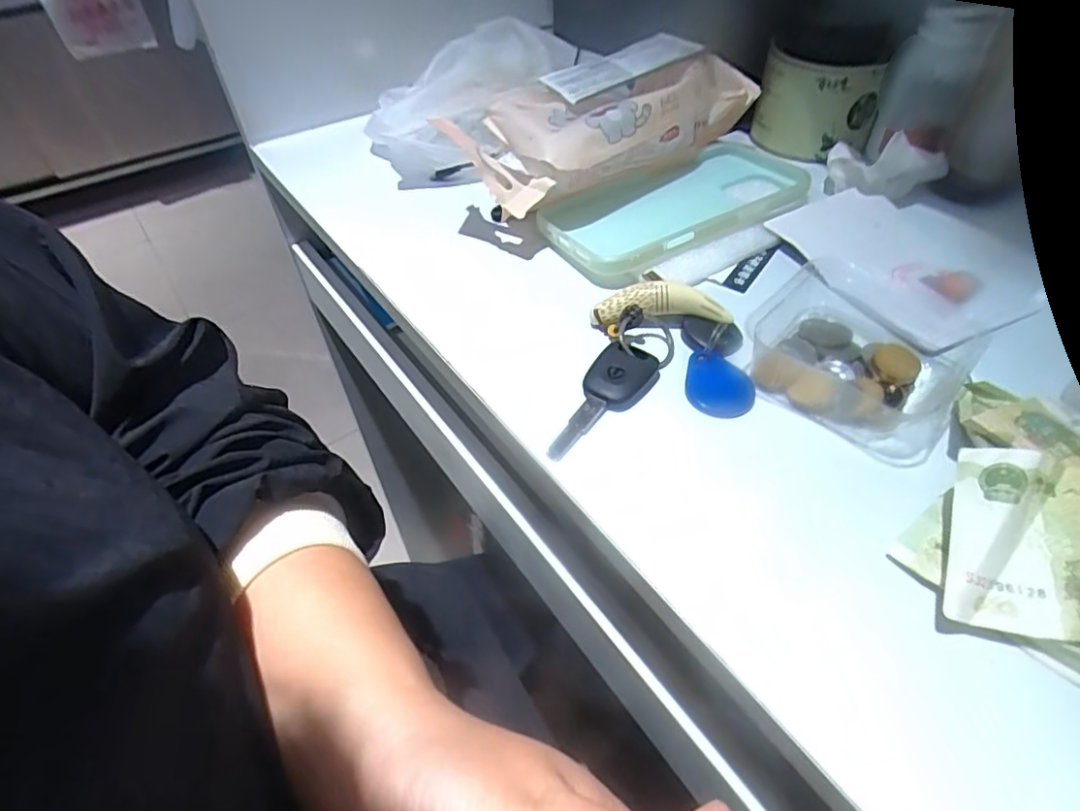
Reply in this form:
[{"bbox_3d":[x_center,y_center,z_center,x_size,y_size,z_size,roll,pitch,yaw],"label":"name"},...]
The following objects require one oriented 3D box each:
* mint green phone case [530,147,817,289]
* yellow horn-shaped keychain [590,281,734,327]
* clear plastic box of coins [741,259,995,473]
[{"bbox_3d":[0.084,-0.126,0.365,0.162,0.017,0.087,-26,52,-20],"label":"mint green phone case"},{"bbox_3d":[0.062,-0.052,0.297,0.068,0.021,0.014,2,48,4],"label":"yellow horn-shaped keychain"},{"bbox_3d":[0.148,-0.026,0.270,0.093,0.021,0.084,27,54,24],"label":"clear plastic box of coins"}]

